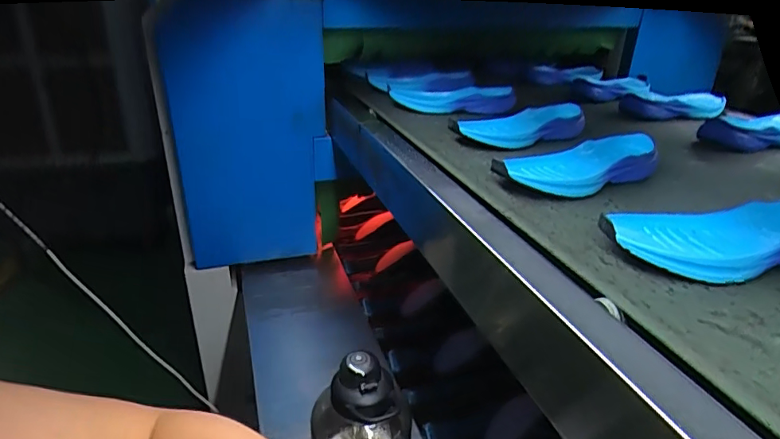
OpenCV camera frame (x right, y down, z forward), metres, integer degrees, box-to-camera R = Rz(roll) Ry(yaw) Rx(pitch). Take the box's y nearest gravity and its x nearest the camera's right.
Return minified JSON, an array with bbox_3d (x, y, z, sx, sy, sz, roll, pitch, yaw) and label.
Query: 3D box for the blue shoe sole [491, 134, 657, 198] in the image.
[{"bbox_3d":[0.248,-0.073,0.645,0.257,0.040,0.100,-12,29,-28],"label":"blue shoe sole"}]

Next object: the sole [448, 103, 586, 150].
[{"bbox_3d":[0.218,-0.156,0.816,0.250,0.040,0.086,-14,30,-29],"label":"sole"}]

